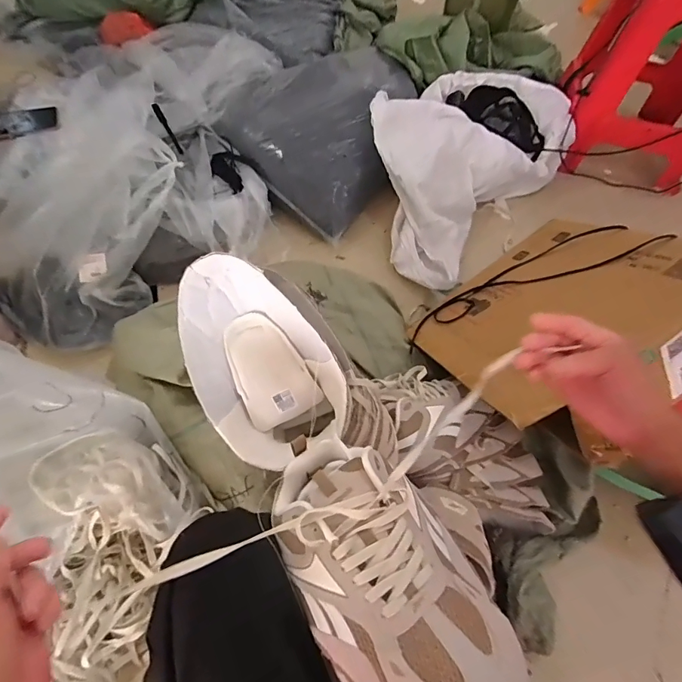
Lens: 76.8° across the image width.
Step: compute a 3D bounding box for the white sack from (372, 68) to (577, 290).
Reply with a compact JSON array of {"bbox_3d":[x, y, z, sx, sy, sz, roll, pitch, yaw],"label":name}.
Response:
[{"bbox_3d":[0.309,-0.486,1.147,0.404,0.182,0.712,36,63,17],"label":"white sack"}]

